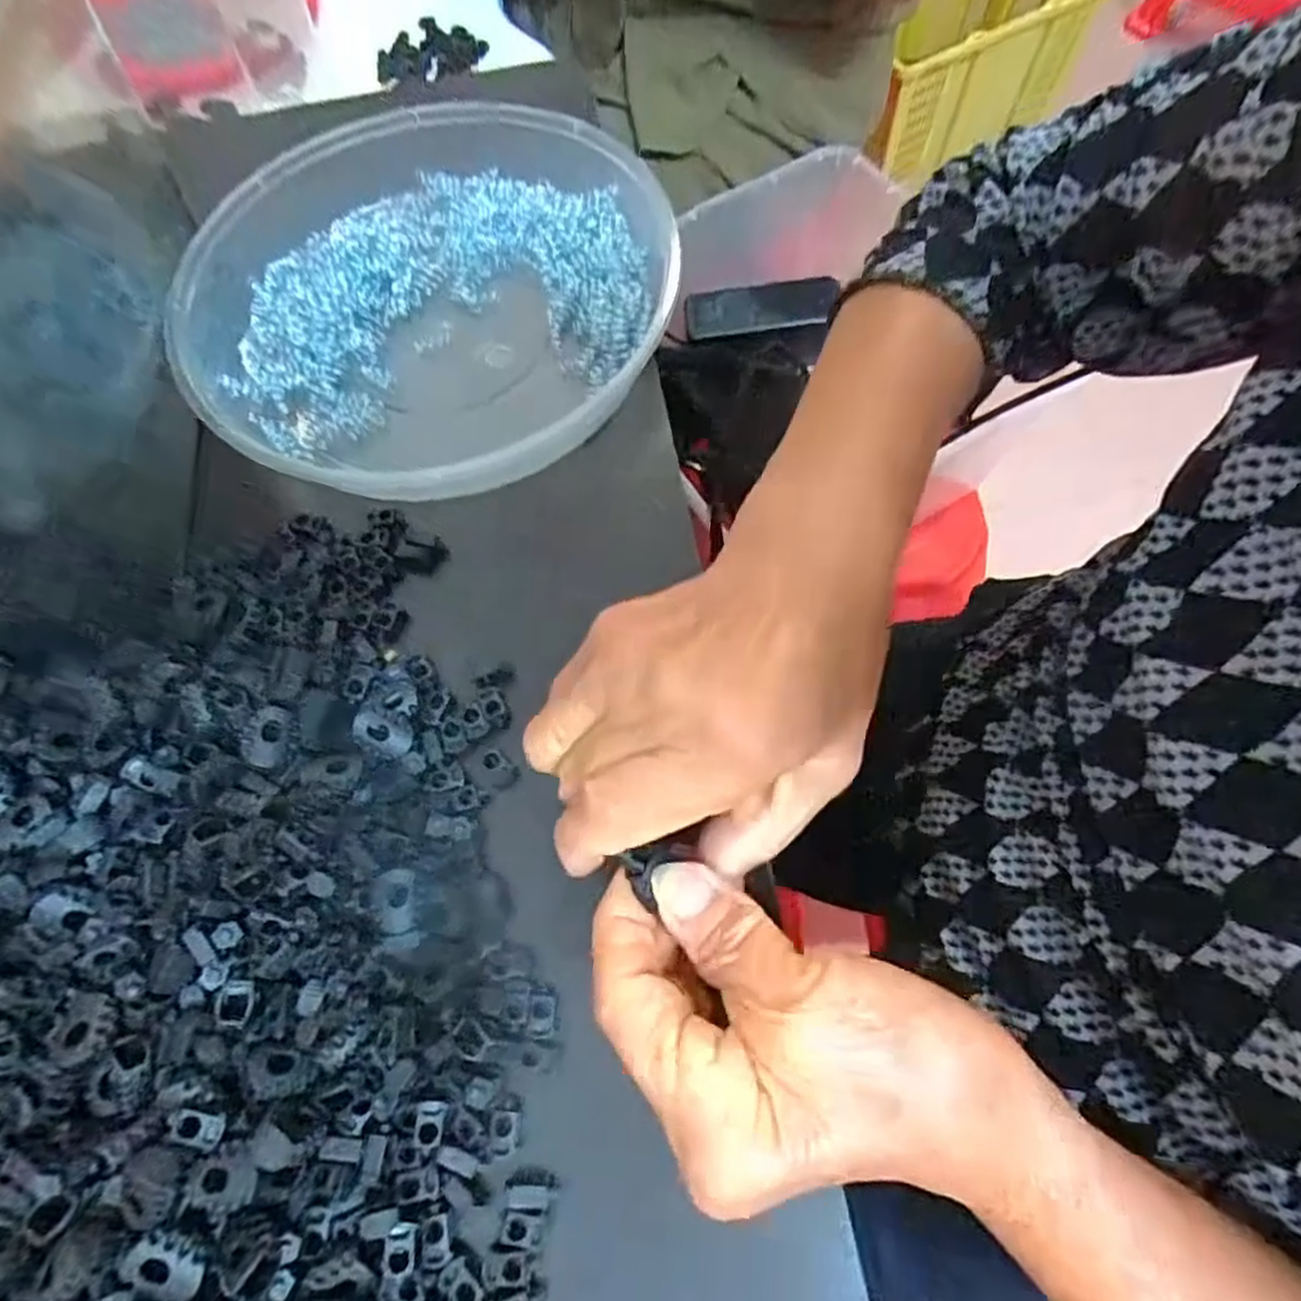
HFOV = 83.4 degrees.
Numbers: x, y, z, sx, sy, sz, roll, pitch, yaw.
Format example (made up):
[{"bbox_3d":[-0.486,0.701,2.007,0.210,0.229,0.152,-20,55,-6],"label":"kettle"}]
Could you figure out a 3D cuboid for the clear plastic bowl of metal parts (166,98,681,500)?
[{"bbox_3d":[-0.113,-0.180,0.360,0.227,0.043,0.223,-1,68,2],"label":"clear plastic bowl of metal parts"}]

